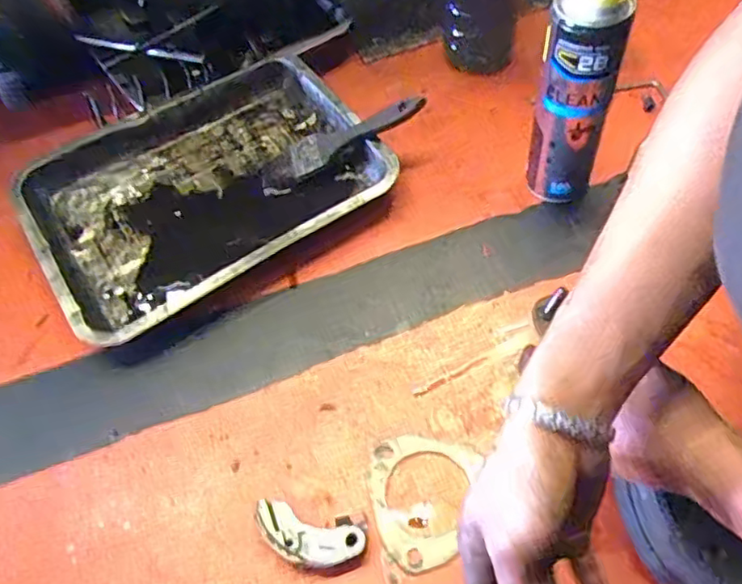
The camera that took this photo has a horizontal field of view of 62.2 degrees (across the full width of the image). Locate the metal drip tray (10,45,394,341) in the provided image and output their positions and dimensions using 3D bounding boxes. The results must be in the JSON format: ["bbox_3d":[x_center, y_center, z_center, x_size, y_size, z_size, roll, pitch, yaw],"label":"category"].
[{"bbox_3d":[-0.166,-0.104,0.626,0.334,0.050,0.235,-31,60,-16],"label":"metal drip tray"}]

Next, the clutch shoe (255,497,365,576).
[{"bbox_3d":[-0.046,0.179,0.449,0.080,0.020,0.040,11,58,11],"label":"clutch shoe"}]

